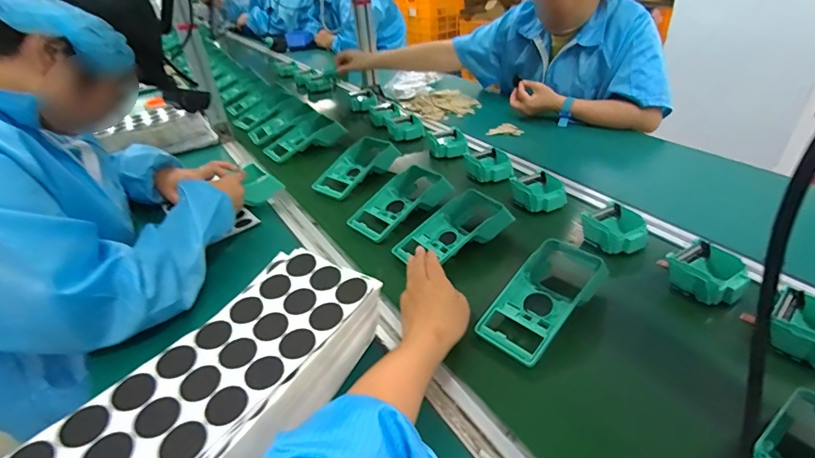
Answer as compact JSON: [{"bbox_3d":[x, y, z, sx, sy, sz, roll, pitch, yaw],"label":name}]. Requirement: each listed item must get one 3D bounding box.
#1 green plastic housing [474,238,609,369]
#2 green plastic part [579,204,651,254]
[{"bbox_3d":[0.169,0.085,0.529,0.088,0.053,0.176,26,46,38],"label":"green plastic housing"},{"bbox_3d":[0.315,0.000,0.647,0.081,0.034,0.090,-20,37,-20],"label":"green plastic part"}]

